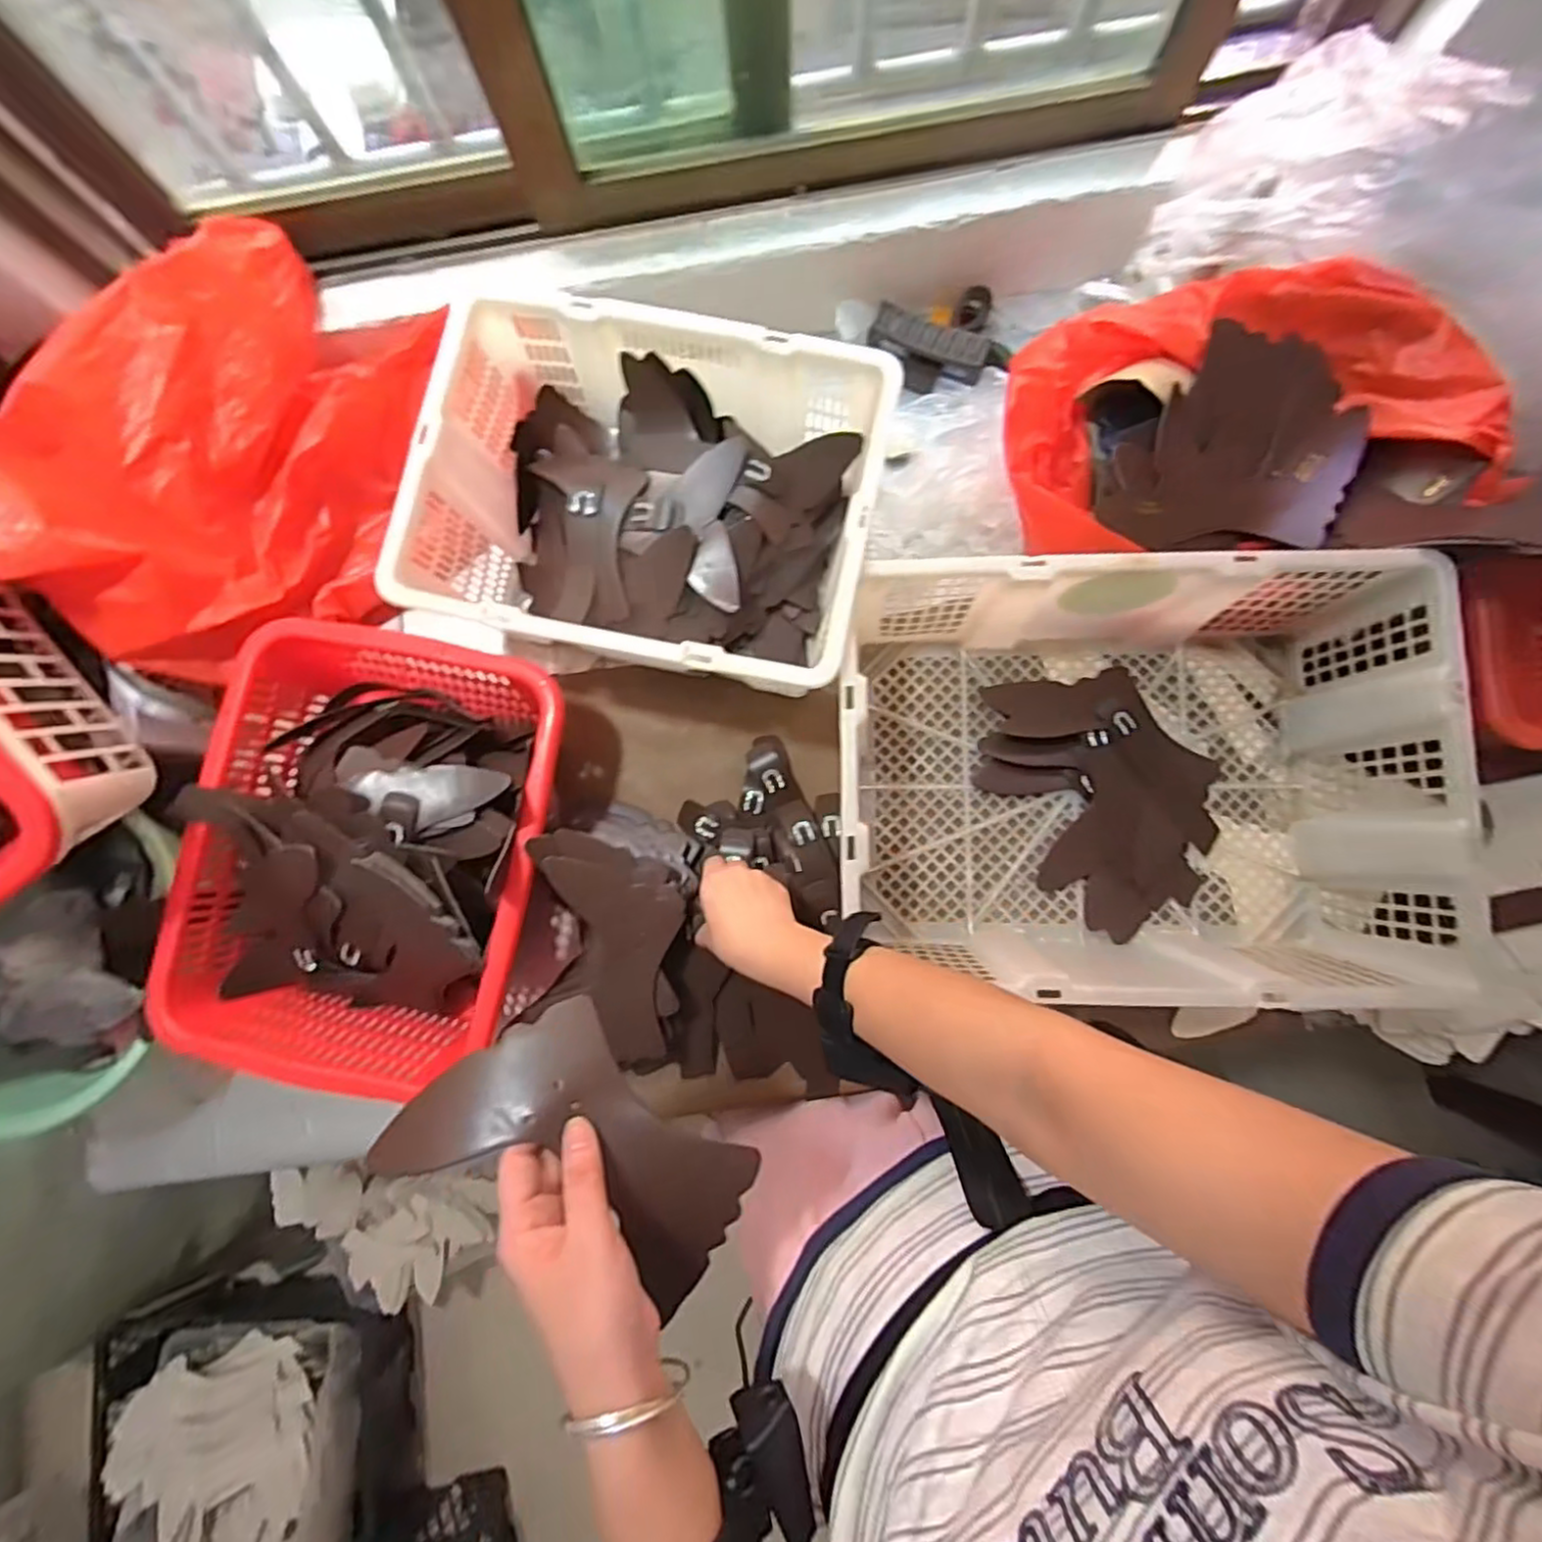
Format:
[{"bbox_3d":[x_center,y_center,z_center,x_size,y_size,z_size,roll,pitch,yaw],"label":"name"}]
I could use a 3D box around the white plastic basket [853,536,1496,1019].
[{"bbox_3d":[0.307,0.015,0.631,0.471,0.166,0.366,0,84,3],"label":"white plastic basket"}]

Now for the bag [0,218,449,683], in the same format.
[{"bbox_3d":[-0.482,-0.286,0.635,0.198,0.243,0.390,31,86,5],"label":"bag"}]

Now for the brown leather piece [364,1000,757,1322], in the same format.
[{"bbox_3d":[-0.109,0.212,0.405,0.191,0.033,0.120,27,86,5],"label":"brown leather piece"}]

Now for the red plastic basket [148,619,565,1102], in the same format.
[{"bbox_3d":[-0.361,0.076,0.662,0.307,0.127,0.394,12,85,4],"label":"red plastic basket"}]

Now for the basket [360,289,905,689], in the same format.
[{"bbox_3d":[-0.103,-0.235,0.662,0.381,0.169,0.289,12,85,4],"label":"basket"}]

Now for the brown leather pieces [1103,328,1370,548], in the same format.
[{"bbox_3d":[0.420,-0.300,0.639,0.226,0.061,0.181,3,84,3],"label":"brown leather pieces"}]

